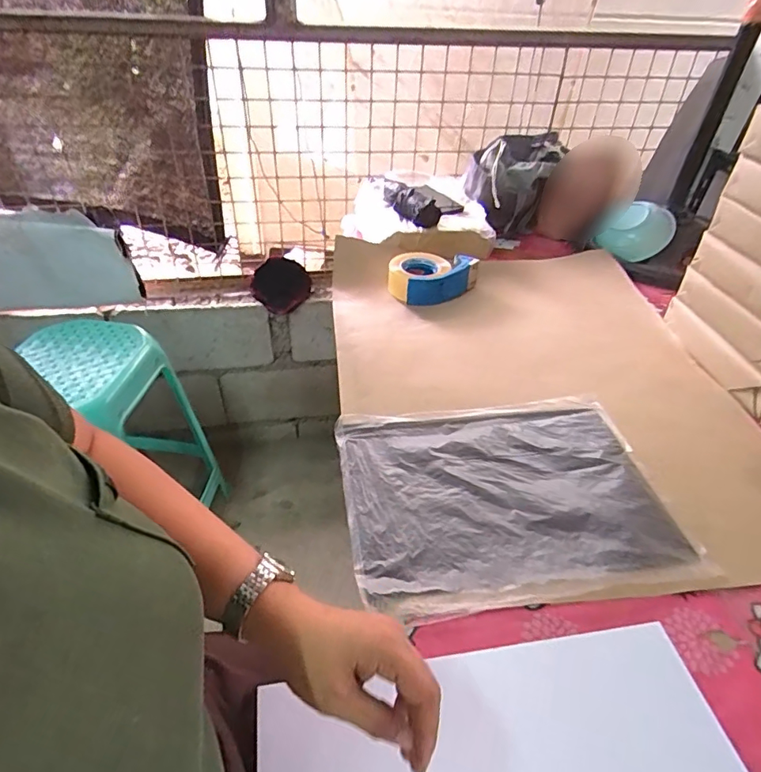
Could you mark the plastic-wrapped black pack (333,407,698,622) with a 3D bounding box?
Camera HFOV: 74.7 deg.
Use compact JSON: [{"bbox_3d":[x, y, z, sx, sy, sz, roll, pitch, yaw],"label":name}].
[{"bbox_3d":[0.154,0.125,0.621,0.382,0.013,0.281,-6,41,-8],"label":"plastic-wrapped black pack"}]

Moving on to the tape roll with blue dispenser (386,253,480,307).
[{"bbox_3d":[0.094,-0.209,0.970,0.154,0.063,0.126,19,44,20],"label":"tape roll with blue dispenser"}]

